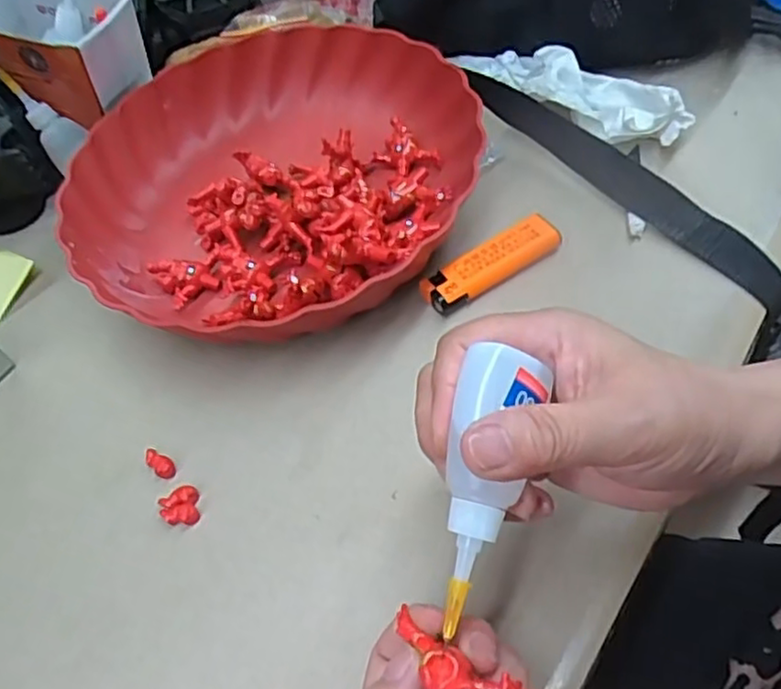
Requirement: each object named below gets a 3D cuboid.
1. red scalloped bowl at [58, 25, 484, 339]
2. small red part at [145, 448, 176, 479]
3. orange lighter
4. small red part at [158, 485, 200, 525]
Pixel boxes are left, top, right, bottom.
[{"bbox_3d":[-0.076,-0.104,0.423,0.223,0.065,0.230,-5,53,7],"label":"red scalloped bowl"},{"bbox_3d":[-0.113,0.058,0.336,0.019,0.004,0.009,33,66,30],"label":"small red part"},{"bbox_3d":[0.055,-0.044,0.378,0.081,0.013,0.024,-30,54,-12],"label":"orange lighter"},{"bbox_3d":[-0.099,0.076,0.322,0.018,0.005,0.019,-19,53,-4],"label":"small red part"}]

